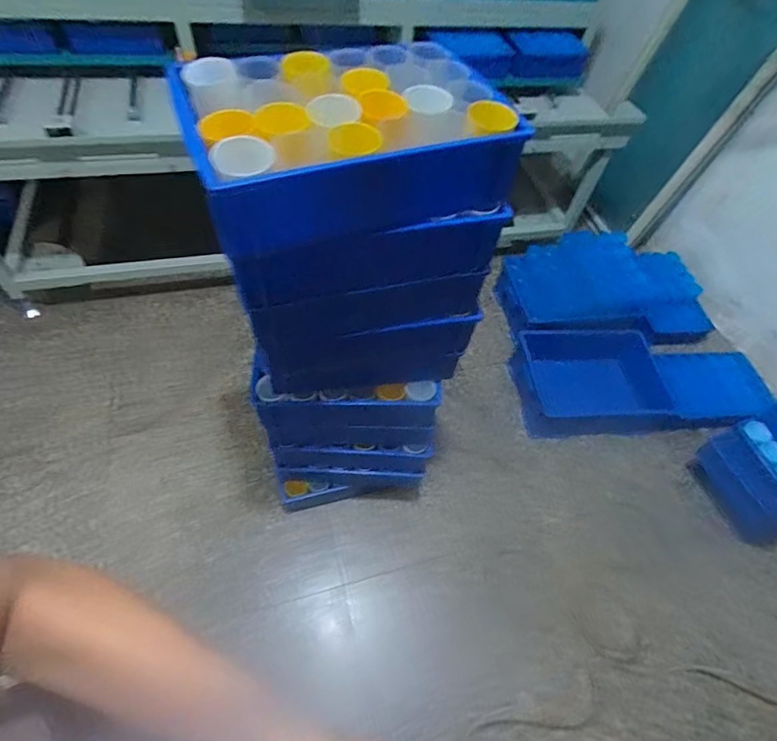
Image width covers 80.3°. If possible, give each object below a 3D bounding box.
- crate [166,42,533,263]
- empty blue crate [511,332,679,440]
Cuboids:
[{"bbox_3d":[-0.055,-0.309,0.601,0.372,0.114,0.245,-15,59,-17],"label":"crate"},{"bbox_3d":[0.690,0.030,1.564,0.472,0.176,0.356,0,55,-7],"label":"empty blue crate"}]

